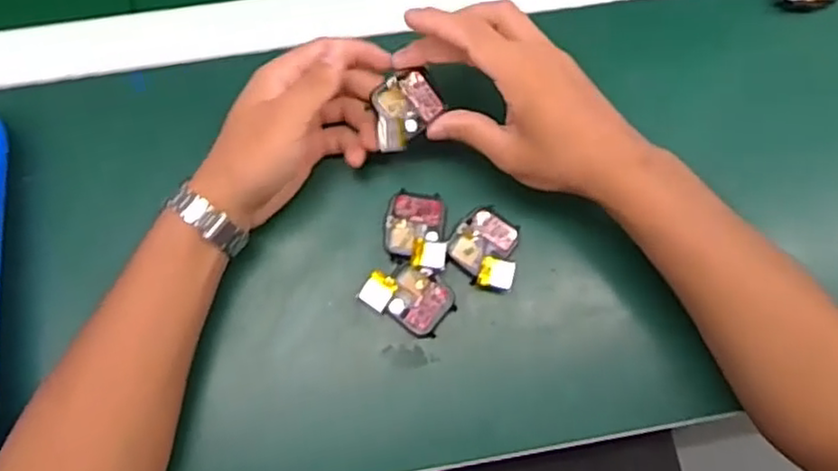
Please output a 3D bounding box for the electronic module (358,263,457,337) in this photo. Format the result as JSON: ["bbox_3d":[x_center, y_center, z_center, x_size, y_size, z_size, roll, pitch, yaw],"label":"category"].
[{"bbox_3d":[-0.006,0.039,0.448,0.055,0.011,0.037,30,78,6],"label":"electronic module"}]

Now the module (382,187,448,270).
[{"bbox_3d":[-0.002,-0.004,0.456,0.040,0.013,0.051,4,77,0],"label":"module"}]

